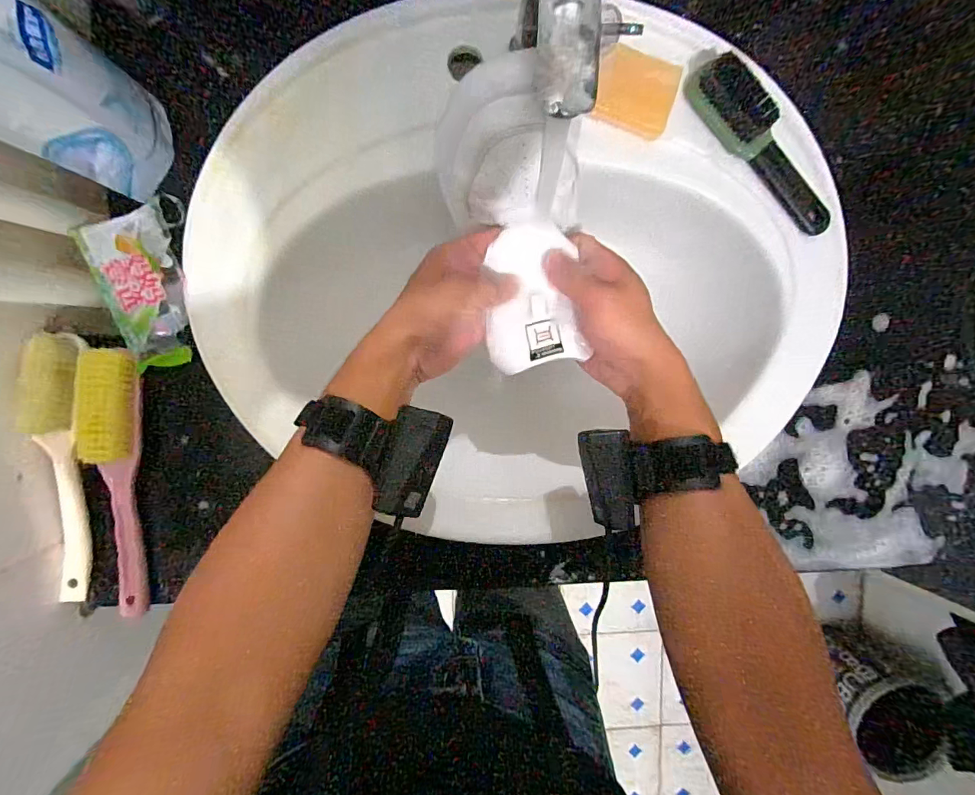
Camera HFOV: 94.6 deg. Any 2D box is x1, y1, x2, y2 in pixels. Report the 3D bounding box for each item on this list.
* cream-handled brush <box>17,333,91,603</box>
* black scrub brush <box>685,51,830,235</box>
[{"bbox_3d":[-0.341,0.061,0.356,0.029,0.029,0.217,4,97,-6],"label":"cream-handled brush"},{"bbox_3d":[0.229,-0.205,0.368,0.165,0.034,0.029,44,92,-9],"label":"black scrub brush"}]

